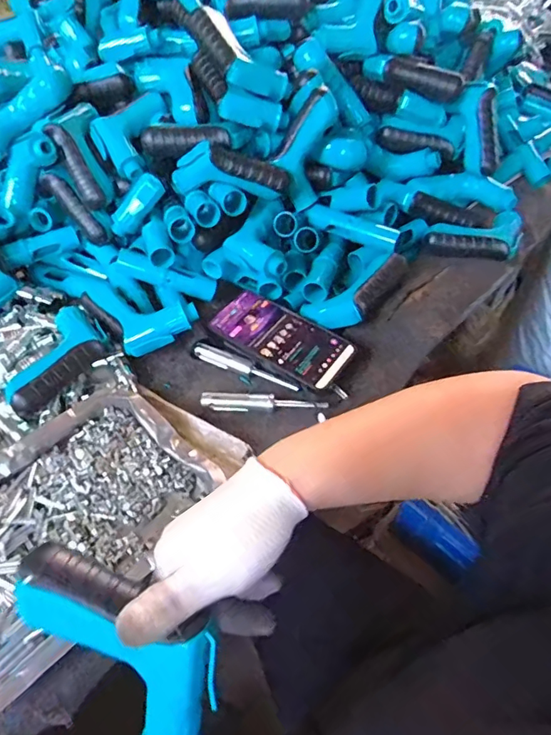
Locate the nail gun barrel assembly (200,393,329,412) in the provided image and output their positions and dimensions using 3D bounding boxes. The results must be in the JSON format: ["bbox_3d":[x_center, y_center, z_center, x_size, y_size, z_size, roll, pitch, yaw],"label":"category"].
[{"bbox_3d":[-0.013,0.038,0.509,0.129,0.014,0.017,5,49,3],"label":"nail gun barrel assembly"}]

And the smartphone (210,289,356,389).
[{"bbox_3d":[0.004,-0.035,0.553,0.159,0.015,0.075,30,57,18],"label":"smartphone"}]

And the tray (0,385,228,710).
[{"bbox_3d":[-0.185,0.129,0.415,0.179,0.025,0.249,36,57,27],"label":"tray"}]

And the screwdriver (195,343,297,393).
[{"bbox_3d":[-0.033,-0.001,0.545,0.125,0.013,0.013,19,51,15],"label":"screwdriver"}]

